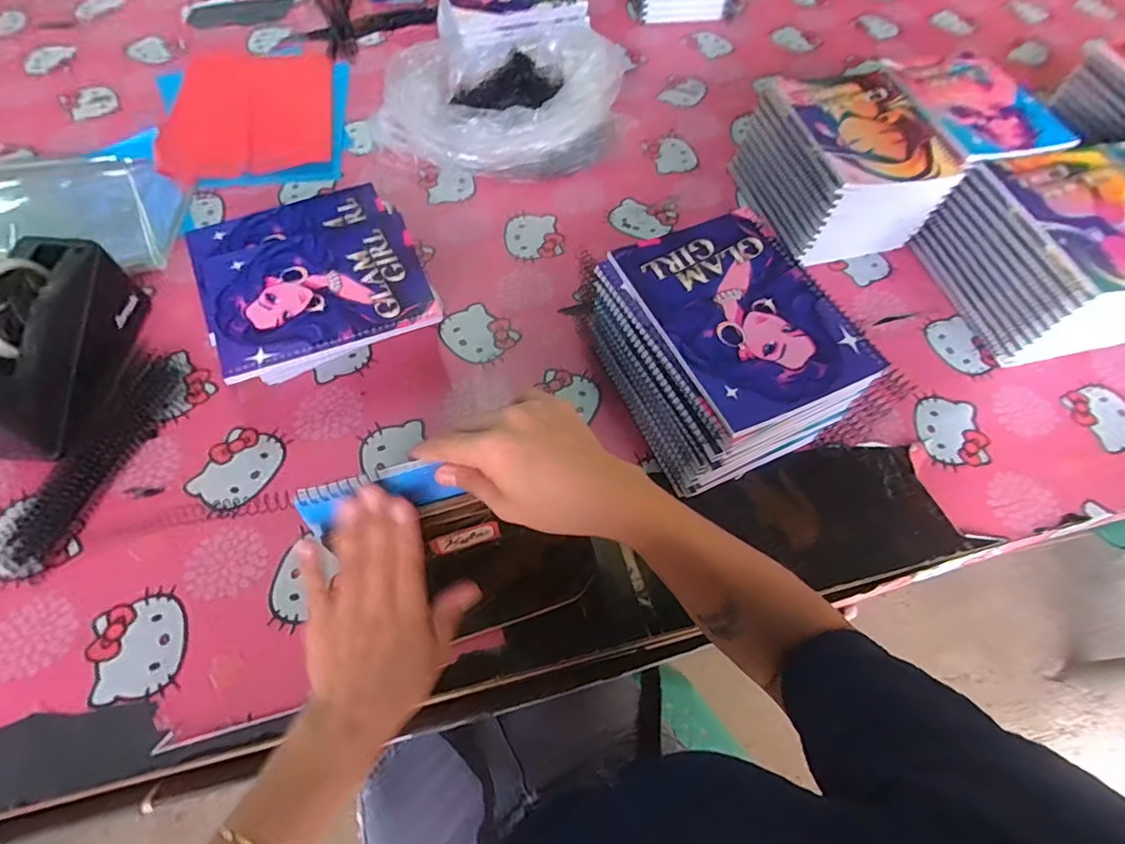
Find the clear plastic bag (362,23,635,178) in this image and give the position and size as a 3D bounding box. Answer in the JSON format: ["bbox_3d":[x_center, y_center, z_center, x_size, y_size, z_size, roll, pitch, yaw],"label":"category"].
[{"bbox_3d":[-0.067,-0.464,0.742,0.297,0.110,0.315,27,63,10],"label":"clear plastic bag"}]

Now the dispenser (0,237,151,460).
[{"bbox_3d":[-0.485,-0.075,0.505,0.079,0.109,0.204,2,61,-3],"label":"dispenser"}]

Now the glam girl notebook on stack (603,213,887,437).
[{"bbox_3d":[0.145,-0.094,0.442,0.145,0.011,0.191,-21,65,-15],"label":"glam girl notebook on stack"}]

